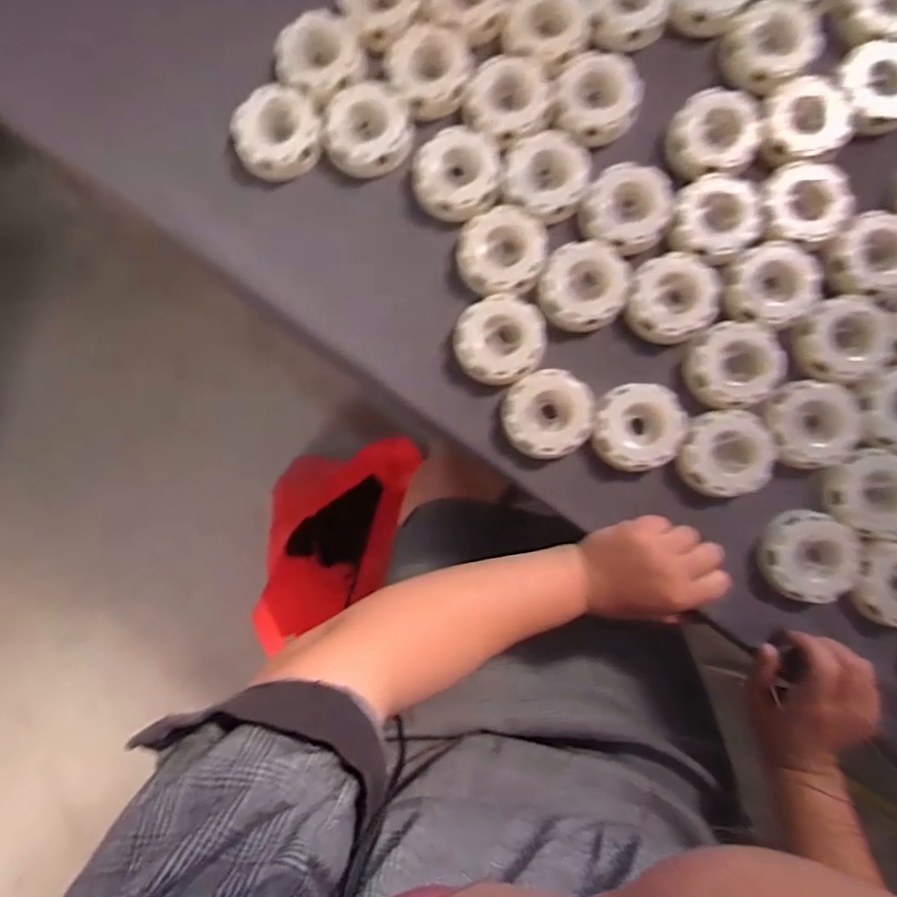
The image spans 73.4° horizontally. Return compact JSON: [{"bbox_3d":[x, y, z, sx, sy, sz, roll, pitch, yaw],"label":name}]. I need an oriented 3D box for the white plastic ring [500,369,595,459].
[{"bbox_3d":[0.076,-0.026,0.464,0.068,0.020,0.066,0,85,0],"label":"white plastic ring"}]

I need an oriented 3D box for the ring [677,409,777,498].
[{"bbox_3d":[0.214,0.004,0.463,0.070,0.024,0.066,0,85,0],"label":"ring"}]

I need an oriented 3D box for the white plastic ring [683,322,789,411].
[{"bbox_3d":[0.224,-0.065,0.466,0.070,0.025,0.064,0,85,0],"label":"white plastic ring"}]

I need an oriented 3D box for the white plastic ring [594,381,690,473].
[{"bbox_3d":[0.146,-0.016,0.464,0.069,0.022,0.063,0,85,0],"label":"white plastic ring"}]

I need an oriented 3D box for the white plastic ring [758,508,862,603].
[{"bbox_3d":[0.274,0.081,0.453,0.069,0.019,0.064,5,84,0],"label":"white plastic ring"}]

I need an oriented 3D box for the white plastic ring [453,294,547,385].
[{"bbox_3d":[0.040,-0.084,0.466,0.067,0.017,0.067,0,85,0],"label":"white plastic ring"}]

